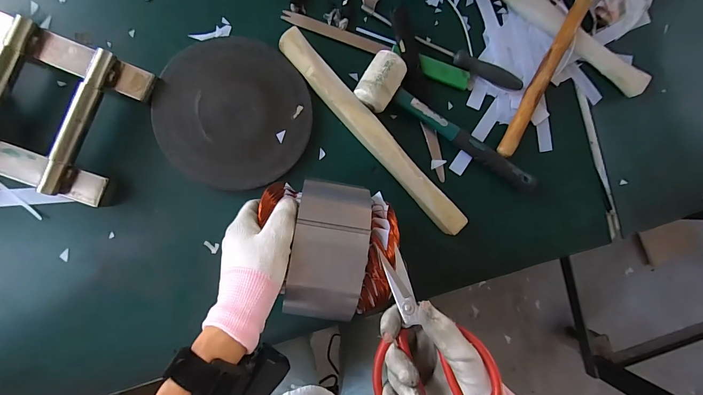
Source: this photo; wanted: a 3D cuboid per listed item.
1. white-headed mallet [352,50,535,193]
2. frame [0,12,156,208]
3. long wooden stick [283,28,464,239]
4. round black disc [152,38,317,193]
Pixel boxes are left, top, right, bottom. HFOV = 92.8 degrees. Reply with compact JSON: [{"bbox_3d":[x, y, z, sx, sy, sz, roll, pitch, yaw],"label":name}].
[{"bbox_3d":[0.133,-0.086,0.448,0.276,0.040,0.067,34,85,-4],"label":"white-headed mallet"},{"bbox_3d":[-0.363,-0.104,0.392,0.195,0.040,0.179,22,86,-5],"label":"frame"},{"bbox_3d":[0.029,-0.081,0.440,0.035,0.032,0.330,-43,93,-6],"label":"long wooden stick"},{"bbox_3d":[-0.151,-0.110,0.433,0.184,0.011,0.193,0,88,-7],"label":"round black disc"}]

